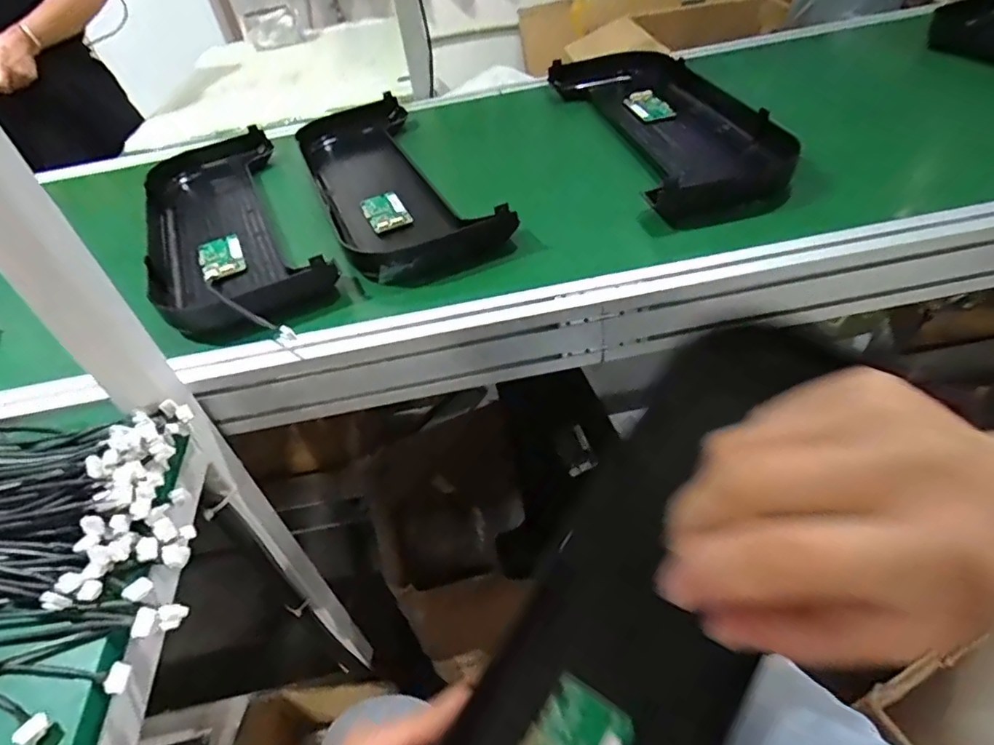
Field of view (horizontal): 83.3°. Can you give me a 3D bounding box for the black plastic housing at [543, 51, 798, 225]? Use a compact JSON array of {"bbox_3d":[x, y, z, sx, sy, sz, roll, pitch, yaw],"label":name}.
[{"bbox_3d":[0.228,-0.358,0.785,0.193,0.073,0.496,-12,43,-2],"label":"black plastic housing"}]

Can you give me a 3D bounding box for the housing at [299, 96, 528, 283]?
[{"bbox_3d":[-0.167,-0.288,0.786,0.173,0.050,0.558,-22,44,-12],"label":"housing"}]

